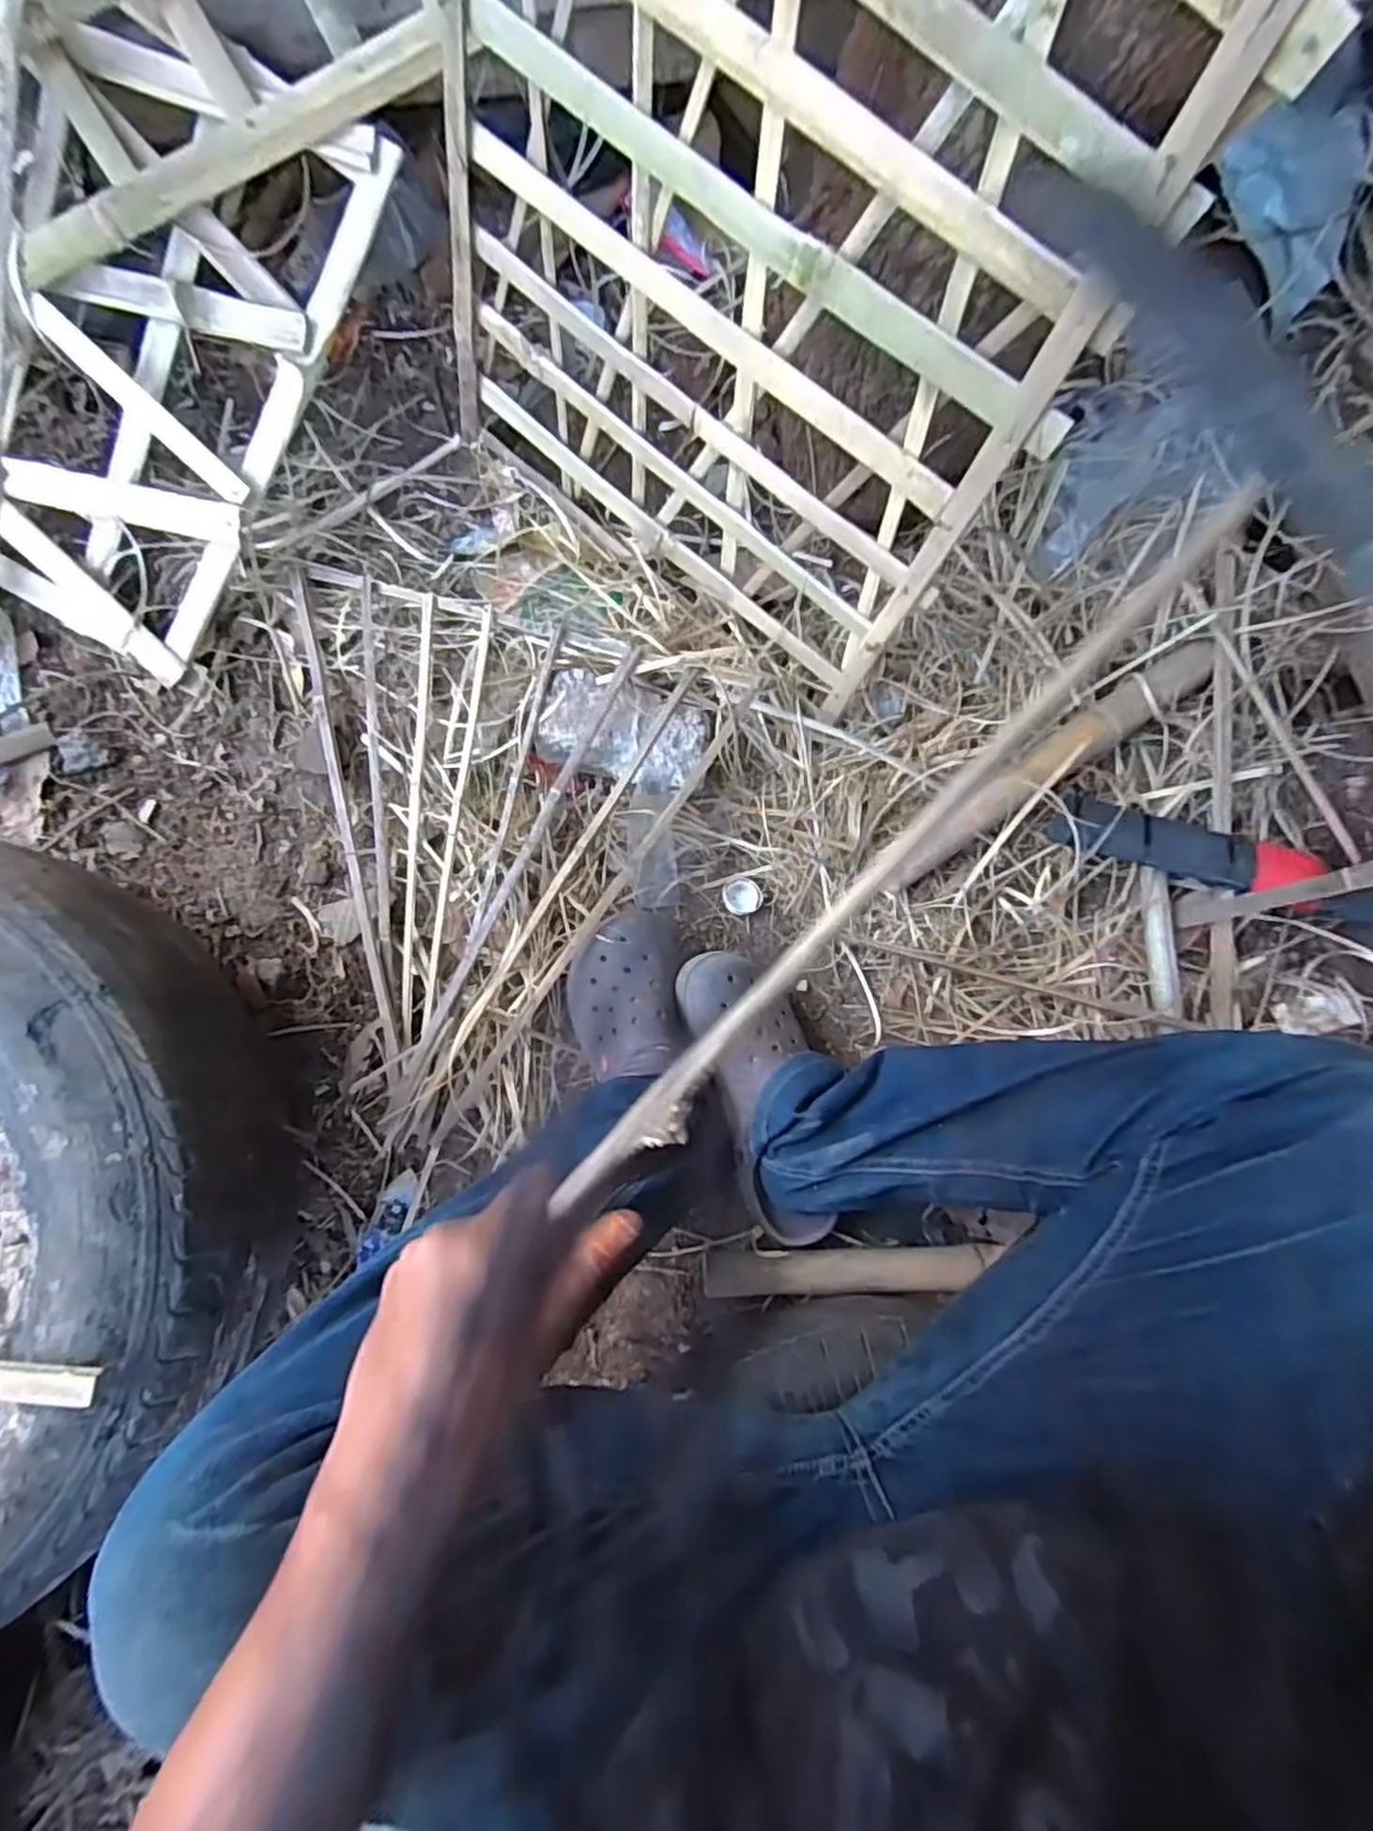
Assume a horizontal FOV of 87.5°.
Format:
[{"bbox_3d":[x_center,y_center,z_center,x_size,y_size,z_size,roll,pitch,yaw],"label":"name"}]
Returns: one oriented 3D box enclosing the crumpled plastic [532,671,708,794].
[{"bbox_3d":[-0.058,-0.176,0.679,0.152,0.037,0.085,13,81,-1],"label":"crumpled plastic"}]

